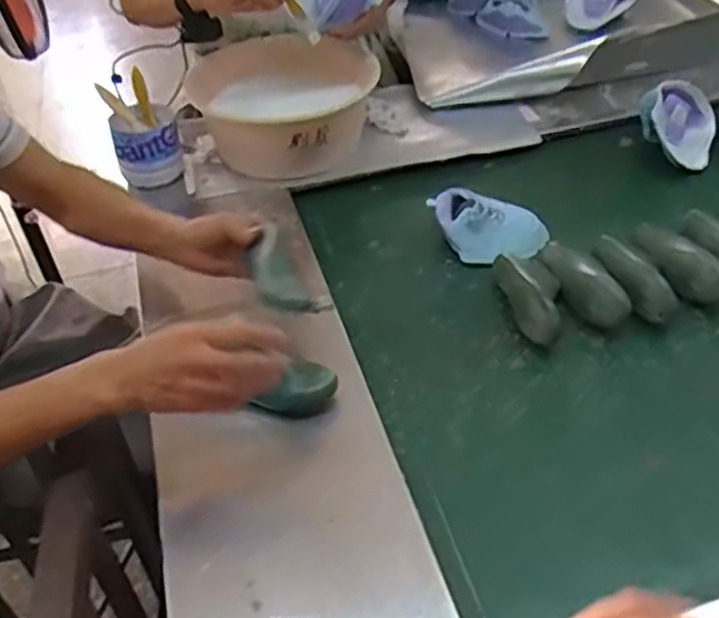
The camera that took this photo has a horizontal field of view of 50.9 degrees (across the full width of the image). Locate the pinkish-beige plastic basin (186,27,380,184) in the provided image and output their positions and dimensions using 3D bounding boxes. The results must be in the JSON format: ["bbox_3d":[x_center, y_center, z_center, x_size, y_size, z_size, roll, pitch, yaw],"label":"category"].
[{"bbox_3d":[-0.124,-0.339,1.256,0.298,0.135,0.288,-4,42,3],"label":"pinkish-beige plastic basin"}]

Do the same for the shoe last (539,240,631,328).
[{"bbox_3d":[0.291,-0.040,0.989,0.063,0.048,0.166,-12,42,-6],"label":"shoe last"}]

